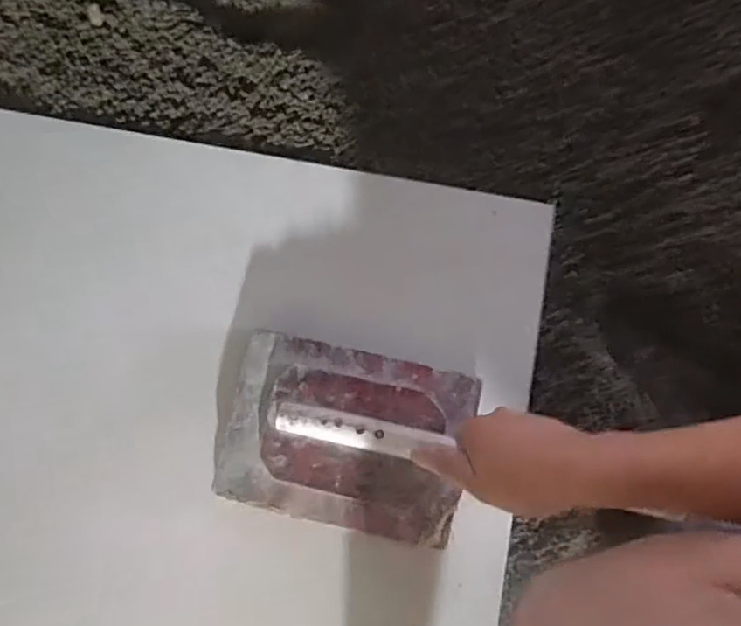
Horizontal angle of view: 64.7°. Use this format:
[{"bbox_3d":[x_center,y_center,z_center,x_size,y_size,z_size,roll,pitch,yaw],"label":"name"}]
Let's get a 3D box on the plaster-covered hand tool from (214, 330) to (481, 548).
[{"bbox_3d":[-0.025,0.101,0.509,0.218,0.059,0.162,12,78,3],"label":"plaster-covered hand tool"}]

